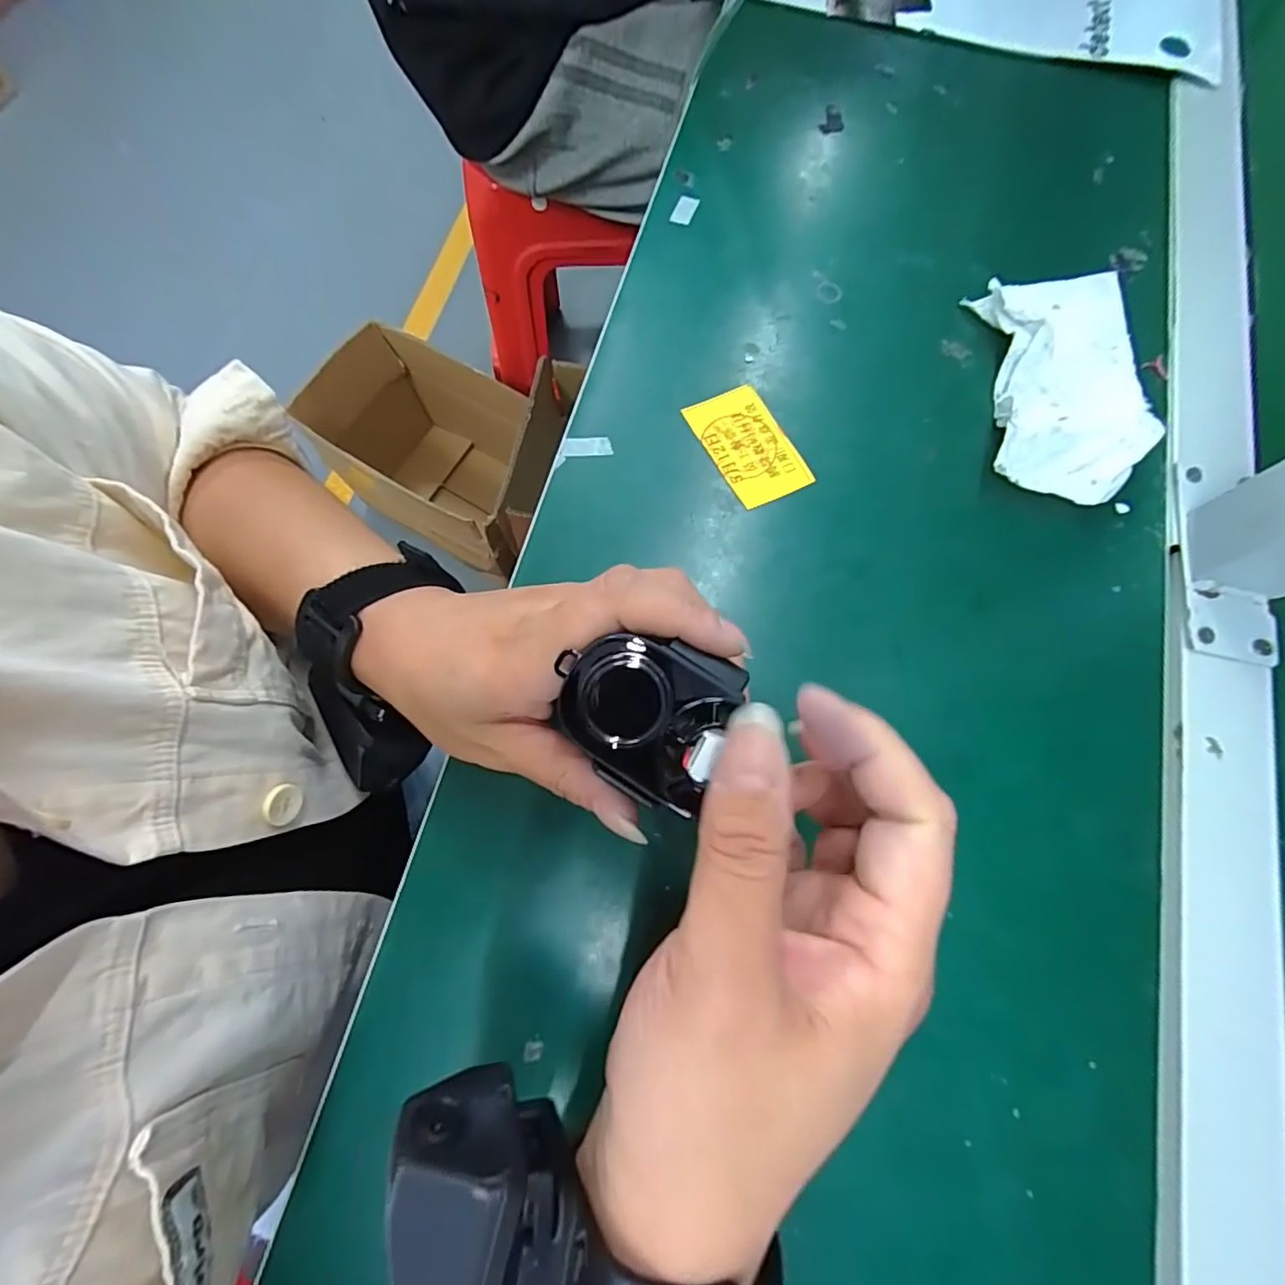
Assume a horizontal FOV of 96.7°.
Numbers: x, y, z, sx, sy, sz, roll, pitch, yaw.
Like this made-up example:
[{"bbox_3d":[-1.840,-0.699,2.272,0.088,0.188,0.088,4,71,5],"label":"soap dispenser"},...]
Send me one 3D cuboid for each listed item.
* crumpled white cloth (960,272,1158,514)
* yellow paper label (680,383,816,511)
[{"bbox_3d":[0.207,-0.129,0.286,0.071,0.022,0.124,5,74,2],"label":"crumpled white cloth"},{"bbox_3d":[0.053,-0.099,0.286,0.039,0.004,0.064,-29,76,-8],"label":"yellow paper label"}]

